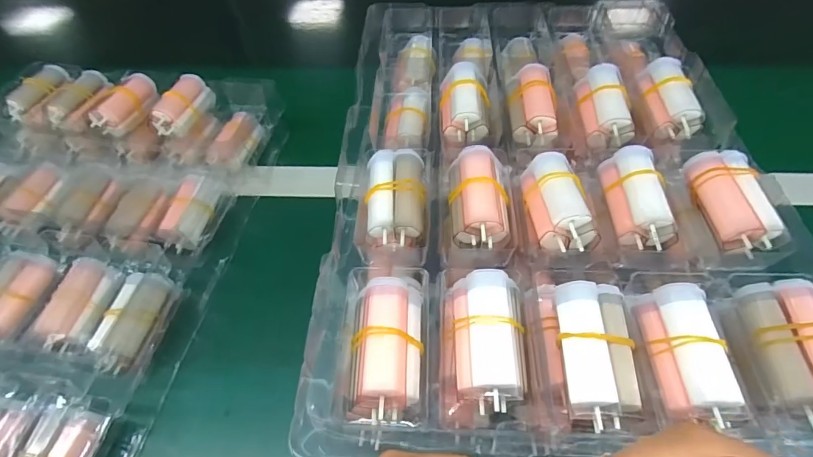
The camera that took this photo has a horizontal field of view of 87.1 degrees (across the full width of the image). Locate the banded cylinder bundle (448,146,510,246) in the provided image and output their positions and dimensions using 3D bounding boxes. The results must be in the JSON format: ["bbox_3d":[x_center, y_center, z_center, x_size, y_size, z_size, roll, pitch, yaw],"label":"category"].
[{"bbox_3d":[0.047,-0.021,0.274,0.038,0.024,0.066,-2,54,2],"label":"banded cylinder bundle"}]

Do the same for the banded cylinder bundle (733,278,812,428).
[{"bbox_3d":[0.189,0.058,0.207,0.033,0.021,0.069,2,54,4],"label":"banded cylinder bundle"}]

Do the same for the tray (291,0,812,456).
[{"bbox_3d":[0.096,-0.043,0.322,0.284,0.076,0.393,1,54,3],"label":"tray"}]

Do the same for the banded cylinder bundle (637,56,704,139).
[{"bbox_3d":[0.198,-0.100,0.323,0.029,0.021,0.067,-4,67,0],"label":"banded cylinder bundle"}]

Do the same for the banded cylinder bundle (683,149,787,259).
[{"bbox_3d":[0.200,-0.019,0.263,0.033,0.020,0.064,-5,54,-1],"label":"banded cylinder bundle"}]

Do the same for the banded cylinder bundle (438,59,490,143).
[{"bbox_3d":[0.045,-0.100,0.332,0.036,0.025,0.064,-3,54,1],"label":"banded cylinder bundle"}]

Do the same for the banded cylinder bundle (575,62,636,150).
[{"bbox_3d":[0.149,-0.095,0.324,0.029,0.027,0.067,-1,54,2],"label":"banded cylinder bundle"}]

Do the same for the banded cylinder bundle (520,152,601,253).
[{"bbox_3d":[0.091,-0.018,0.264,0.034,0.025,0.068,-4,54,0],"label":"banded cylinder bundle"}]

